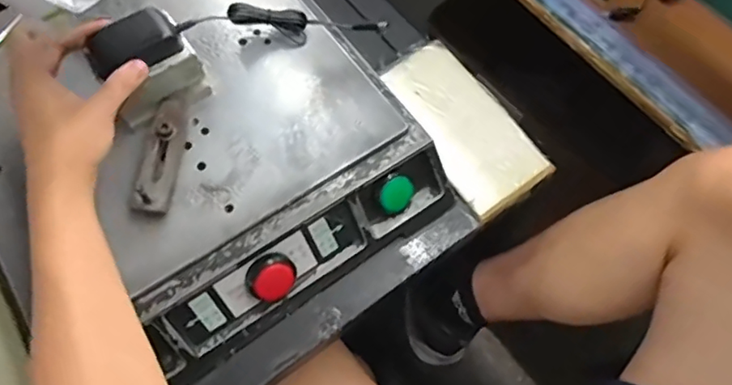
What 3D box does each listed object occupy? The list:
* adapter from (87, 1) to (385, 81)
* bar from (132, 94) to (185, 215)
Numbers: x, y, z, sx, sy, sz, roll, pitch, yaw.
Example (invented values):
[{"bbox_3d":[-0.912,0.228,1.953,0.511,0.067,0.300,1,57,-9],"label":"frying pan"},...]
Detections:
[{"bbox_3d":[-0.108,-0.154,0.528,0.290,0.036,0.044,-19,64,-37],"label":"adapter"},{"bbox_3d":[-0.178,-0.034,0.484,0.028,0.028,0.110,1,65,1],"label":"bar"}]

